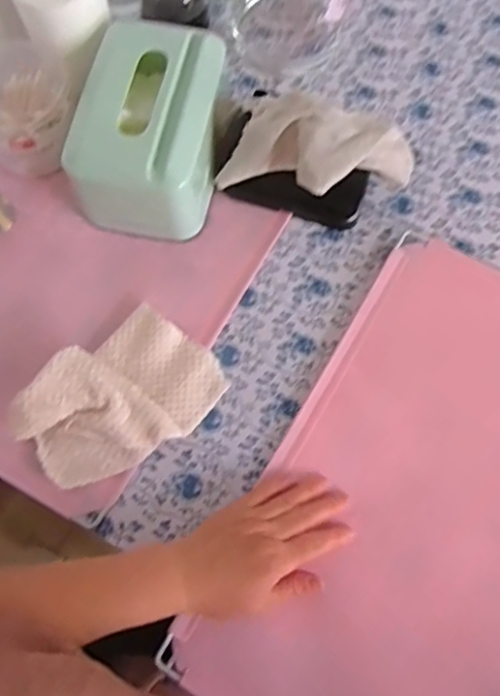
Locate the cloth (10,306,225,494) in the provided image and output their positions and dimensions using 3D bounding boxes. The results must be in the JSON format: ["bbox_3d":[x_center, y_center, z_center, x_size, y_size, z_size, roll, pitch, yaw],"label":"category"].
[{"bbox_3d":[-0.111,0.042,0.505,0.163,0.048,0.108,-39,75,-13],"label":"cloth"}]

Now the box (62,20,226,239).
[{"bbox_3d":[-0.094,-0.202,0.560,0.122,0.096,0.173,7,71,2],"label":"box"}]

